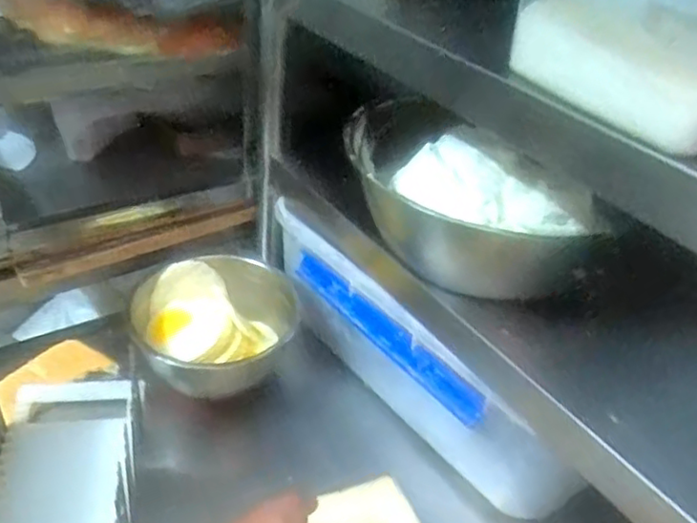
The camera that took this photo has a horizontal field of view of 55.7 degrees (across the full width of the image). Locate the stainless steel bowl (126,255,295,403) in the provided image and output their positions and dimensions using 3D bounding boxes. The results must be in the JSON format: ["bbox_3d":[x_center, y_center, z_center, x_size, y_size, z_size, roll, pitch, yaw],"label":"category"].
[{"bbox_3d":[-0.140,0.071,0.704,0.173,0.085,0.147,5,36,-1],"label":"stainless steel bowl"}]

